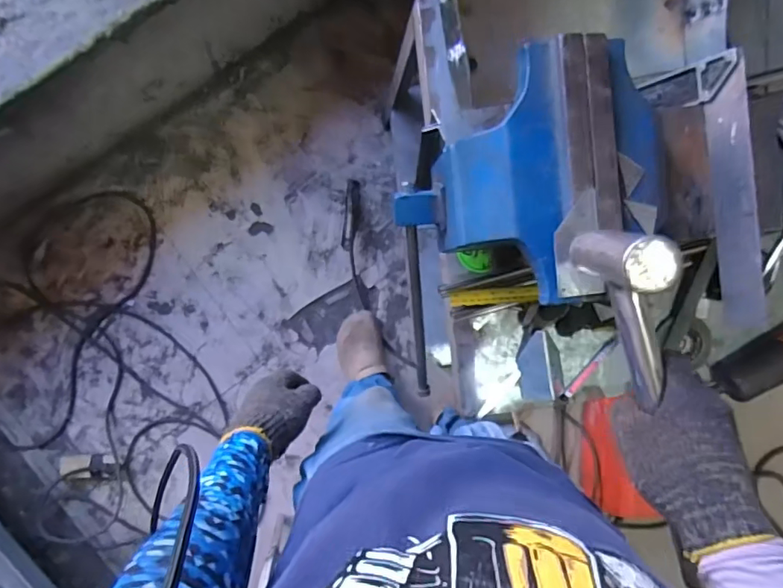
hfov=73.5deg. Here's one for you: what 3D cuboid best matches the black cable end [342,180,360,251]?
[{"bbox_3d":[-0.095,-0.190,1.266,0.037,0.051,0.174,6,93,-6],"label":"black cable end"}]

